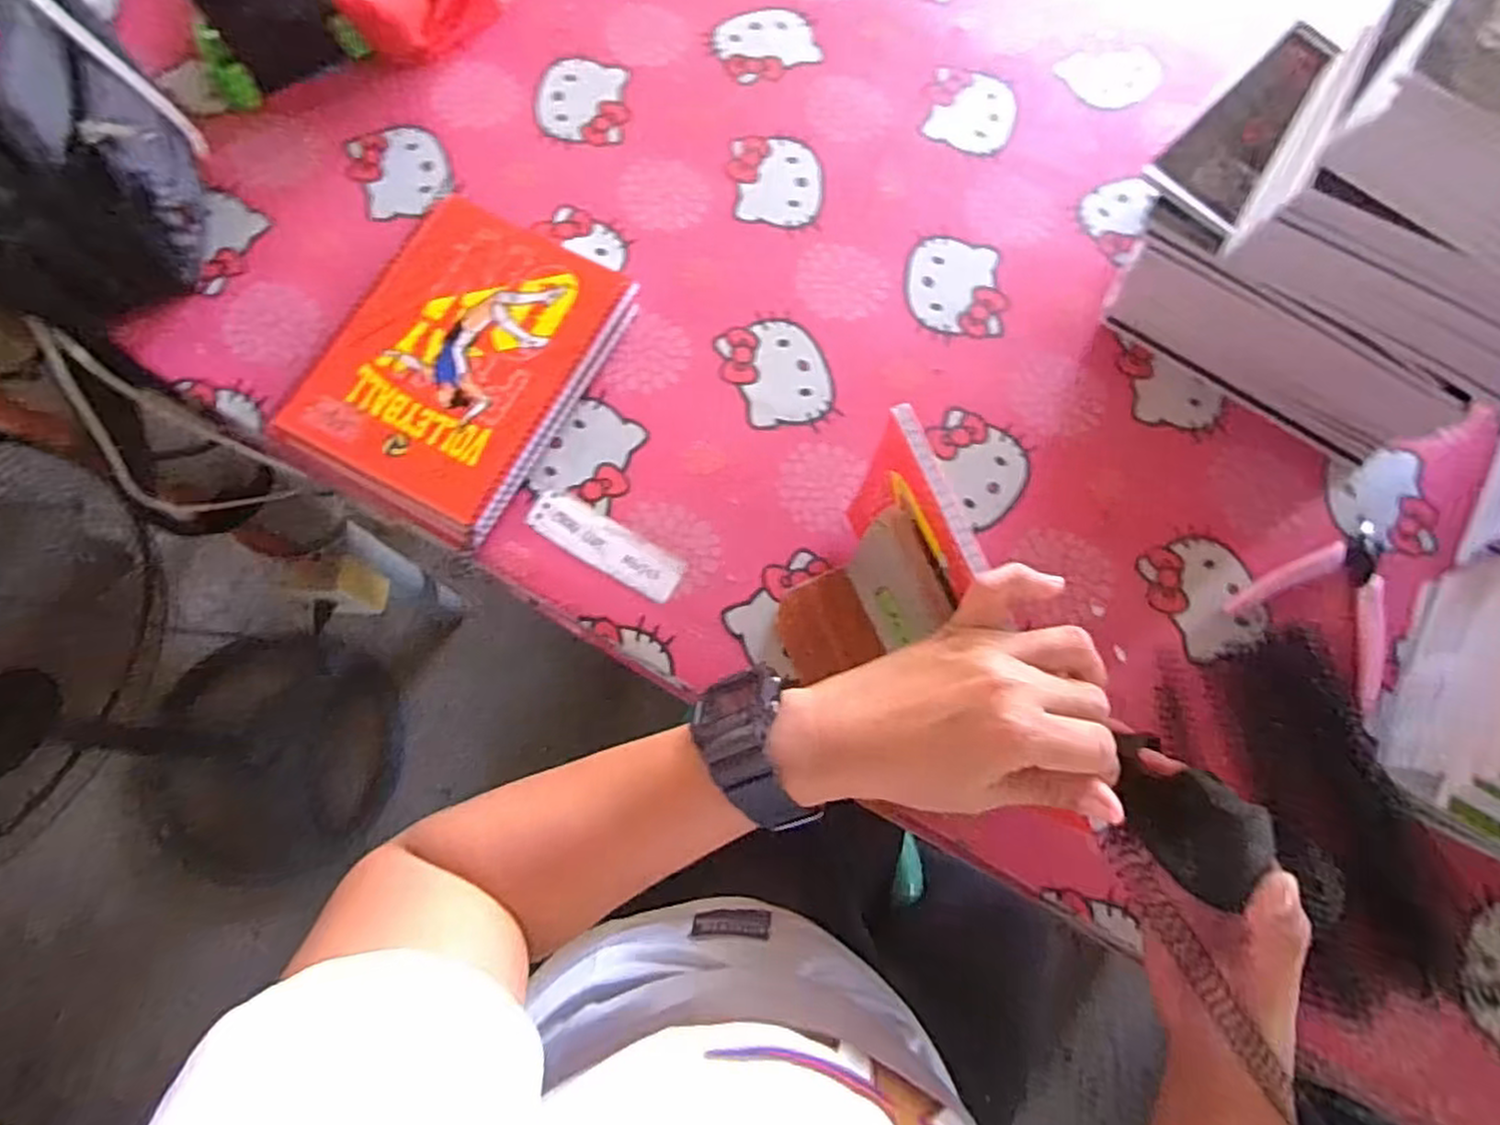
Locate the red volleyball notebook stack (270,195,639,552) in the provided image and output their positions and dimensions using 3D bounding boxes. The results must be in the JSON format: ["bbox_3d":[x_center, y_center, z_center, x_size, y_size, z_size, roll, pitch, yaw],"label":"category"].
[{"bbox_3d":[-0.191,-0.132,0.493,0.154,0.027,0.213,28,75,5],"label":"red volleyball notebook stack"}]

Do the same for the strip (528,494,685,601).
[{"bbox_3d":[-0.093,-0.012,0.478,0.106,0.004,0.034,29,75,6],"label":"strip"}]

